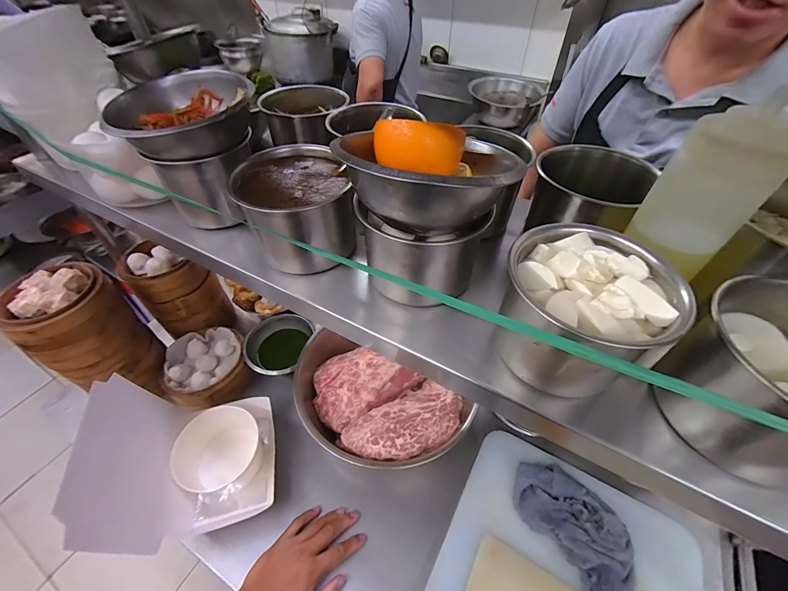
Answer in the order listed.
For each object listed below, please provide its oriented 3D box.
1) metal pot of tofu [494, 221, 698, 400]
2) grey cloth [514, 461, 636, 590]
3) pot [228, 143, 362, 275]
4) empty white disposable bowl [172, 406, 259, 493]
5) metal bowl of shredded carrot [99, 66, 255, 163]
[{"bbox_3d":[0.144,0.015,0.277,0.096,0.103,0.115,-36,57,-28],"label":"metal pot of tofu"},{"bbox_3d":[0.276,0.345,0.520,0.104,0.047,0.192,-27,53,-23],"label":"grey cloth"},{"bbox_3d":[-0.103,-0.089,0.365,0.105,0.094,0.102,-22,51,-19],"label":"pot"},{"bbox_3d":[-0.298,0.272,0.594,0.132,0.074,0.135,0,48,0],"label":"empty white disposable bowl"},{"bbox_3d":[-0.220,-0.185,0.370,0.136,0.062,0.138,0,48,0],"label":"metal bowl of shredded carrot"}]

